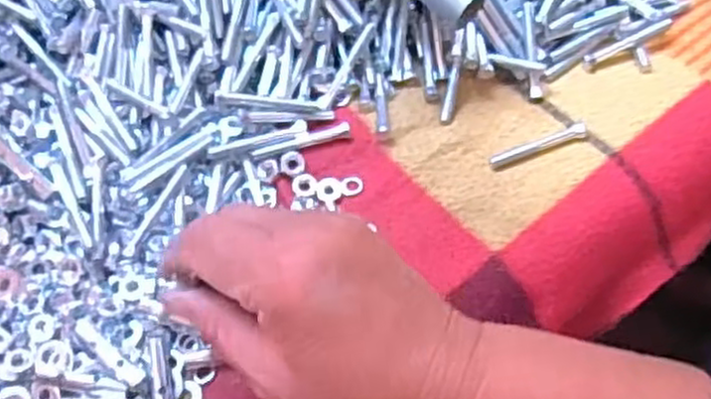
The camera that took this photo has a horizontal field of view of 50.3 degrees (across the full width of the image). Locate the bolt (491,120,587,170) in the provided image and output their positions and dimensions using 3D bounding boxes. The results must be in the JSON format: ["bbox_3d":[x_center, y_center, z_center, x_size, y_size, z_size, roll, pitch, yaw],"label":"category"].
[{"bbox_3d":[0.104,-0.031,0.428,0.058,0.006,0.009,-19,63,-10],"label":"bolt"}]

